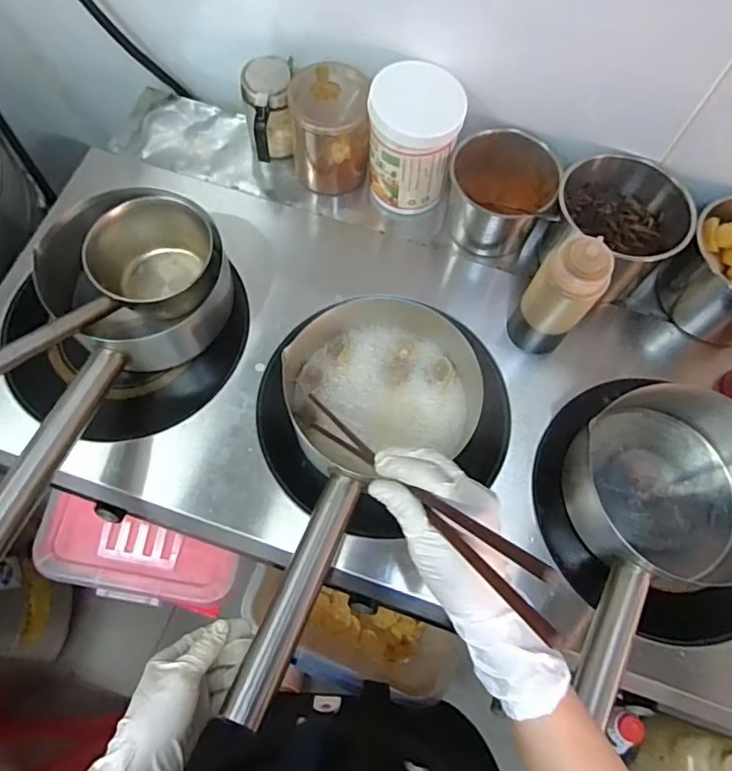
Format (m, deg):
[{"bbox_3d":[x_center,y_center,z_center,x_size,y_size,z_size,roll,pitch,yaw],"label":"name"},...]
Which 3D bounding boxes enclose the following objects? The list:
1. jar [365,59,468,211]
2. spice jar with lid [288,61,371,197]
[{"bbox_3d":[0.058,-0.308,0.726,0.107,0.163,0.097,-5,70,-4],"label":"jar"},{"bbox_3d":[-0.047,-0.338,0.756,0.097,0.154,0.102,1,70,-2],"label":"spice jar with lid"}]

